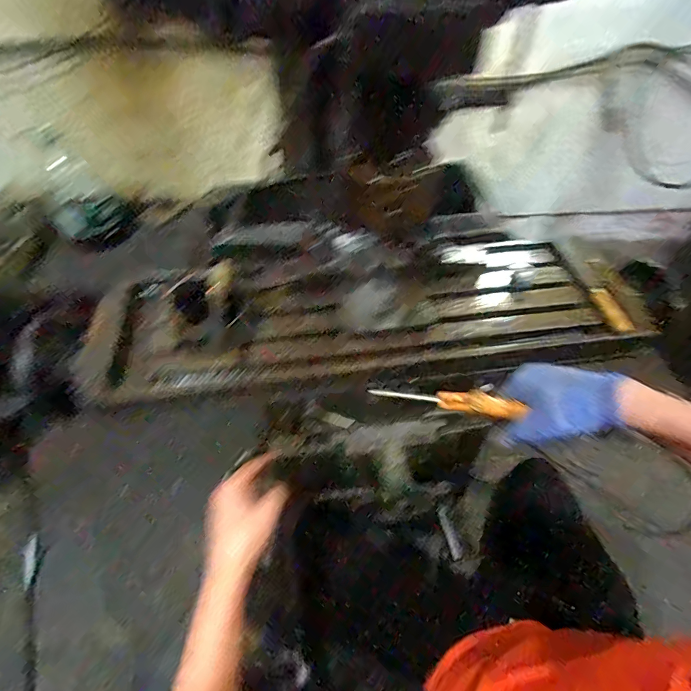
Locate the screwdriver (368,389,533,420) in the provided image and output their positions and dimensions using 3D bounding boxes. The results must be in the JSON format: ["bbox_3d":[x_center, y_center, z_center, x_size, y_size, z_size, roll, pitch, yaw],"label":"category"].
[{"bbox_3d":[0.103,0.057,0.426,0.154,0.018,0.023,5,49,25],"label":"screwdriver"}]

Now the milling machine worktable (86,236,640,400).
[{"bbox_3d":[0.060,-0.047,0.594,0.763,0.086,0.243,-9,52,-9],"label":"milling machine worktable"}]

